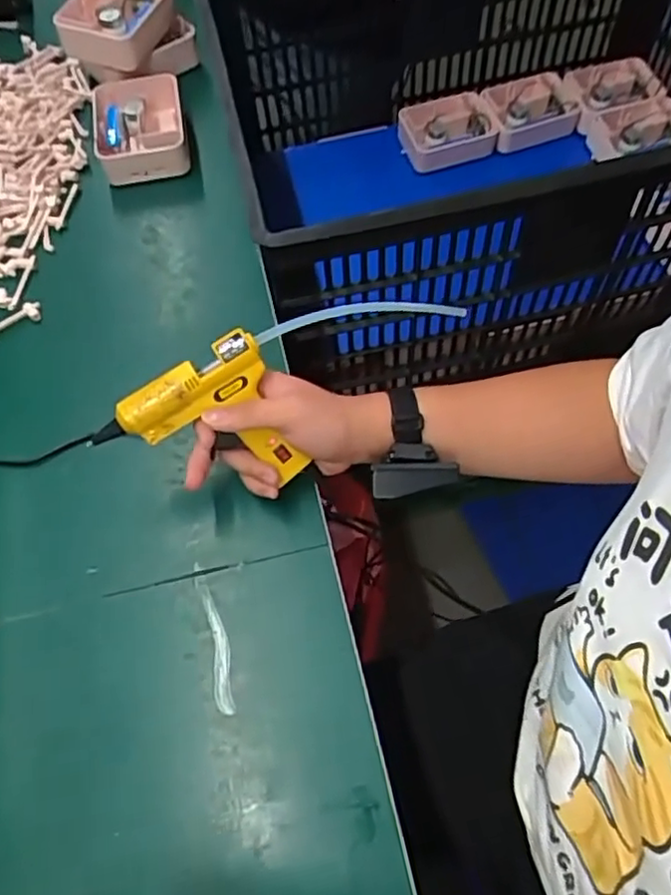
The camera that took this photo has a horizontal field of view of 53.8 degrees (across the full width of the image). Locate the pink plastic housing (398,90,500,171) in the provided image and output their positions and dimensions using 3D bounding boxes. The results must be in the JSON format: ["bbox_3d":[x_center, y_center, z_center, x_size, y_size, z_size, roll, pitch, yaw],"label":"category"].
[{"bbox_3d":[0.167,-0.464,0.974,0.138,0.040,0.109,-15,62,-5],"label":"pink plastic housing"}]

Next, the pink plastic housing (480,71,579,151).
[{"bbox_3d":[0.282,-0.502,0.982,0.125,0.038,0.103,-16,62,-6],"label":"pink plastic housing"}]

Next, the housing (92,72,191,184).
[{"bbox_3d":[-0.223,-0.367,0.759,0.099,0.039,0.126,-10,65,-4],"label":"housing"}]

